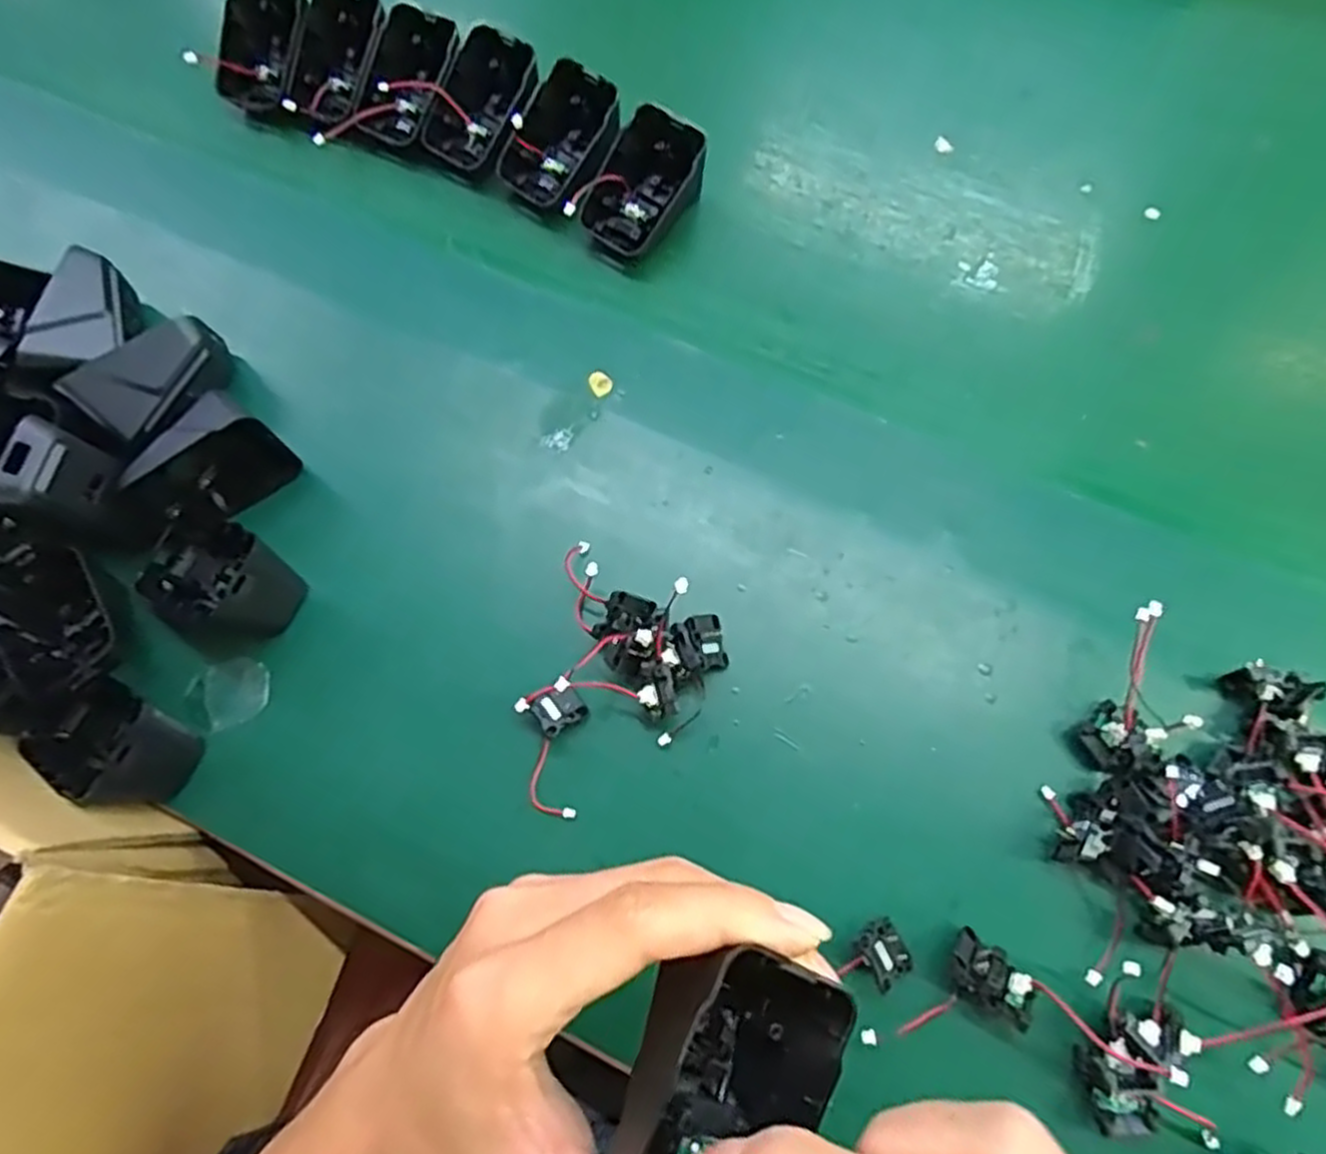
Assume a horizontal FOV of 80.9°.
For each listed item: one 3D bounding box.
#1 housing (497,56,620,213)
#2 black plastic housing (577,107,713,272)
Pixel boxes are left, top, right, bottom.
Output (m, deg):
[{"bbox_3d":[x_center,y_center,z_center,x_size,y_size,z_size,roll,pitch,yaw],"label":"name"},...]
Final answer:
[{"bbox_3d":[-0.053,-0.226,0.408,0.050,0.042,0.063,34,76,12],"label":"housing"},{"bbox_3d":[-0.011,-0.199,0.400,0.043,0.045,0.061,37,77,13],"label":"black plastic housing"}]

